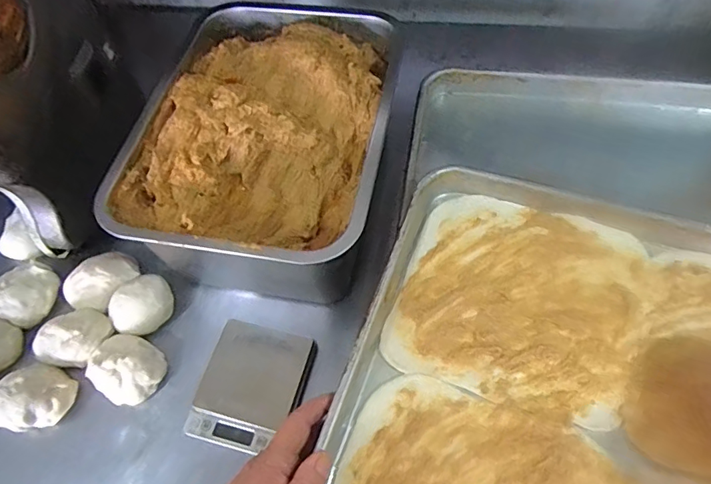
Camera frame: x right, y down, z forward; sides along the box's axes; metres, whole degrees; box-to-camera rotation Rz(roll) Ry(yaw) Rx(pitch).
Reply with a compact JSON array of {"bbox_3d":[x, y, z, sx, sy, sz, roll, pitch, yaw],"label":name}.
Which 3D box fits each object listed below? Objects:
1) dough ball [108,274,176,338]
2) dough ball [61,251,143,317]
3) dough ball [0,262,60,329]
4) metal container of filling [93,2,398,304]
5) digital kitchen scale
[{"bbox_3d":[-0.244,0.068,0.552,0.063,0.038,0.070,37,68,22],"label":"dough ball"},{"bbox_3d":[-0.296,0.046,0.572,0.061,0.039,0.082,34,67,21],"label":"dough ball"},{"bbox_3d":[-0.390,0.058,0.573,0.071,0.027,0.071,-2,59,3],"label":"dough ball"},{"bbox_3d":[-0.095,-0.106,0.581,0.260,0.155,0.350,7,60,8],"label":"metal container of filling"},{"bbox_3d":[-0.107,0.151,0.511,0.105,0.025,0.122,12,60,11],"label":"digital kitchen scale"}]

